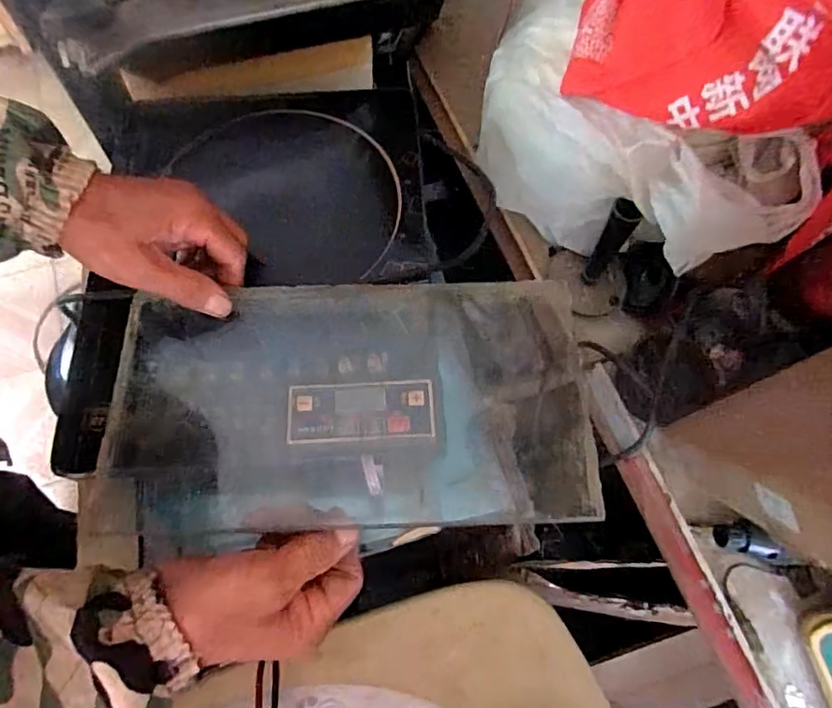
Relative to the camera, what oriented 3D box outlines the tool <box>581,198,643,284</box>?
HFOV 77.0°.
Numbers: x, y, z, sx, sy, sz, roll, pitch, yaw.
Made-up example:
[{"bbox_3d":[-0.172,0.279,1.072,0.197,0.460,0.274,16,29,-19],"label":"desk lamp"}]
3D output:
[{"bbox_3d":[0.184,-0.106,0.496,0.024,0.112,0.019,26,66,9],"label":"tool"}]

